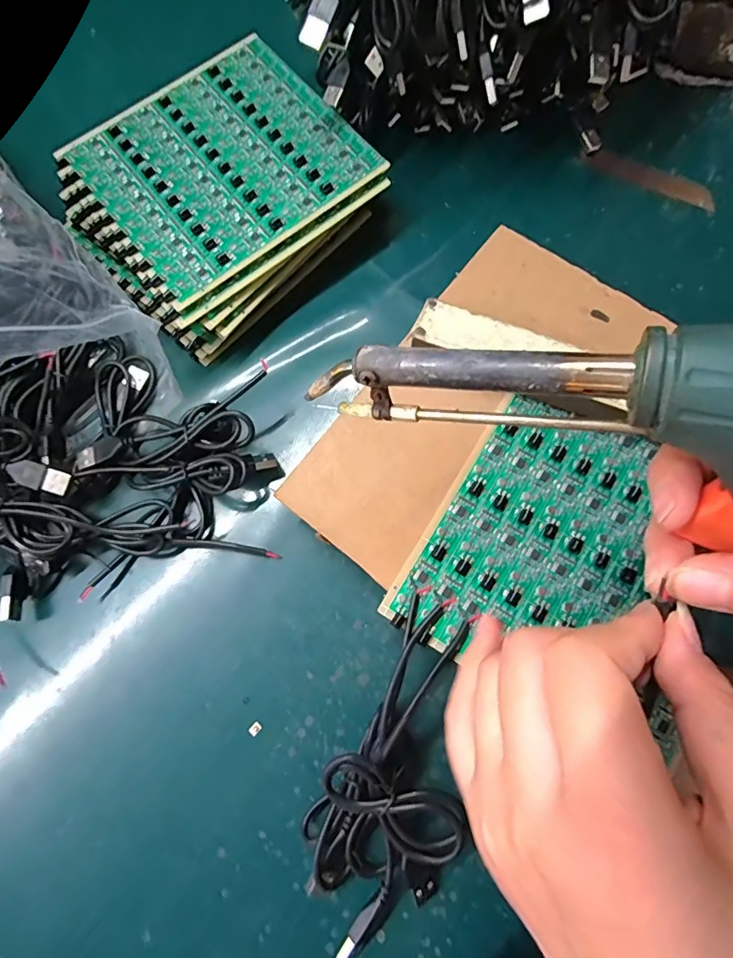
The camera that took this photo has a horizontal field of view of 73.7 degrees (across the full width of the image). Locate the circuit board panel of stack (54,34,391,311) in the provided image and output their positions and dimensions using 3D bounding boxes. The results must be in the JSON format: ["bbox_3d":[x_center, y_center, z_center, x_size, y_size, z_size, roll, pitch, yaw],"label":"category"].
[{"bbox_3d":[-0.091,-0.194,0.302,0.158,0.006,0.146,-38,78,-8],"label":"circuit board panel of stack"}]

